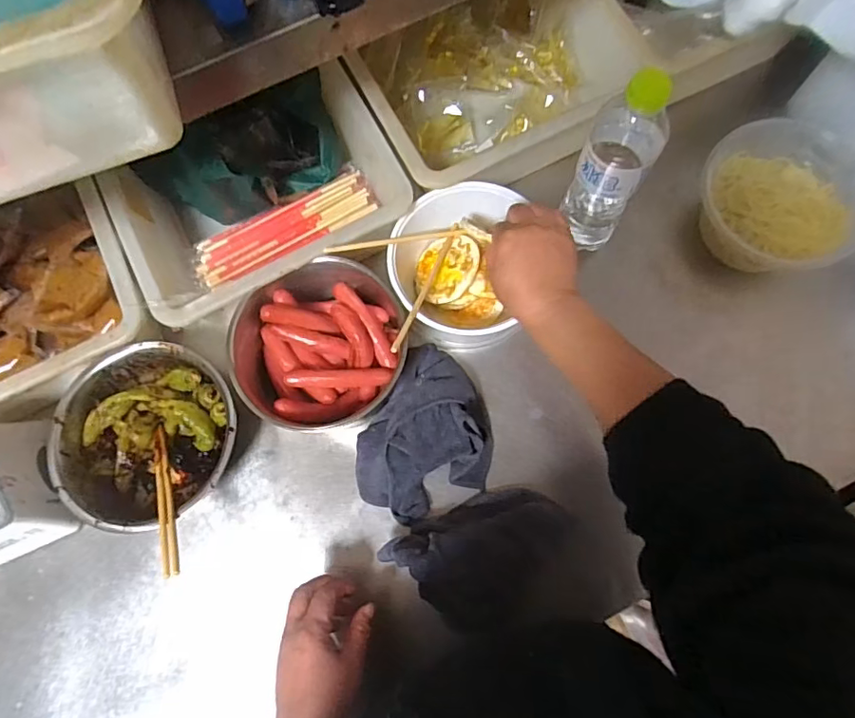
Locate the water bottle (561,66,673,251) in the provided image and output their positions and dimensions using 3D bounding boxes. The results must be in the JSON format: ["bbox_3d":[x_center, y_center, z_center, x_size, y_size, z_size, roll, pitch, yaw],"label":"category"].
[{"bbox_3d":[0.180,-0.185,0.520,0.067,0.222,0.069,22,77,8],"label":"water bottle"}]

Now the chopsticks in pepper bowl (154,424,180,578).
[{"bbox_3d":[-0.257,0.130,0.519,0.016,0.015,0.174,-28,48,-5],"label":"chopsticks in pepper bowl"}]

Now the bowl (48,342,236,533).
[{"bbox_3d":[-0.286,0.078,0.554,0.176,0.064,0.175,-1,75,2],"label":"bowl"}]

